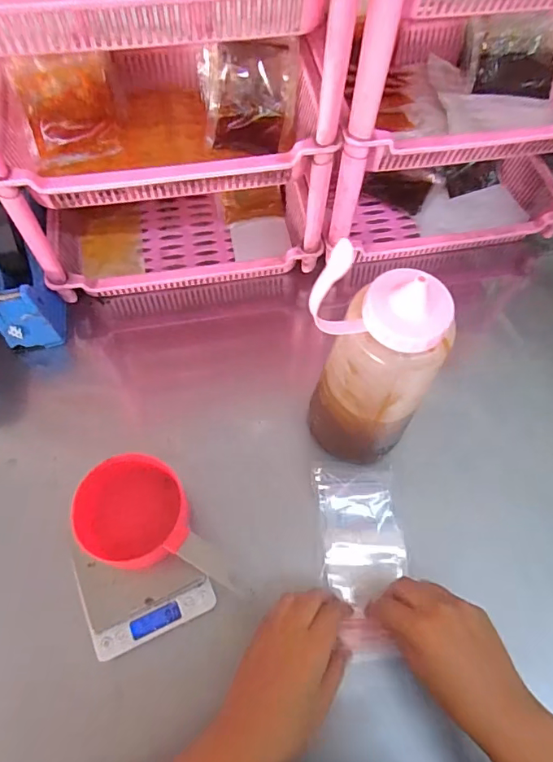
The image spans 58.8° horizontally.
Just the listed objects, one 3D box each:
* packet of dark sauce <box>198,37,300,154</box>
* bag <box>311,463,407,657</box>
[{"bbox_3d":[-0.029,-0.281,0.487,0.099,0.096,0.023,2,21,-1],"label":"packet of dark sauce"},{"bbox_3d":[0.079,0.156,0.448,0.079,0.019,0.166,-1,63,-2],"label":"bag"}]

